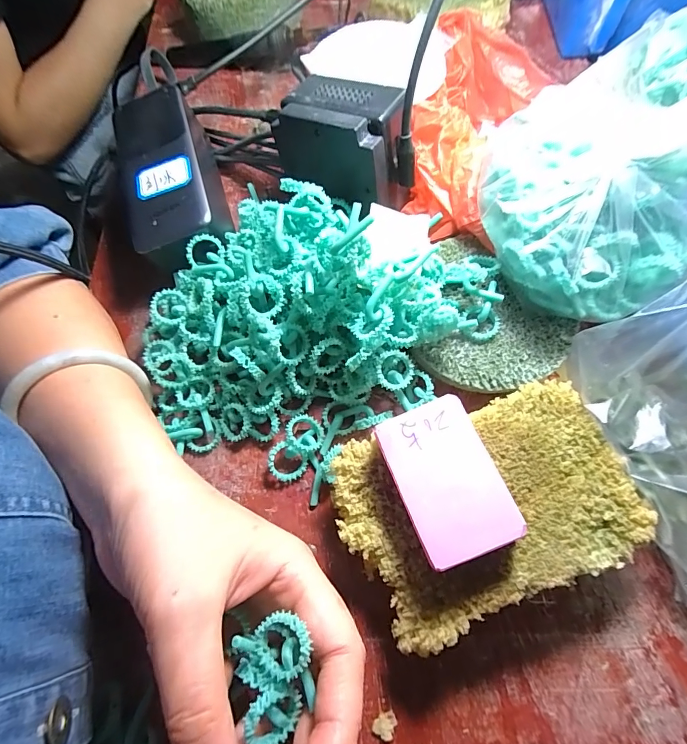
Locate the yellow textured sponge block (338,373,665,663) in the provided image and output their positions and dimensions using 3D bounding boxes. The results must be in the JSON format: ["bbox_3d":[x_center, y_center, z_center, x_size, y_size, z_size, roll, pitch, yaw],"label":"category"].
[{"bbox_3d":[0.071,0.068,0.208,0.138,0.044,0.094,-21,68,-6],"label":"yellow textured sponge block"}]

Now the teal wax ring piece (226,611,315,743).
[{"bbox_3d":[-0.024,0.128,0.141,0.028,0.027,0.067,-10,50,-1],"label":"teal wax ring piece"}]

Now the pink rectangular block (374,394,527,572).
[{"bbox_3d":[0.046,0.050,0.185,0.043,0.024,0.067,-20,68,-5],"label":"pink rectangular block"}]

